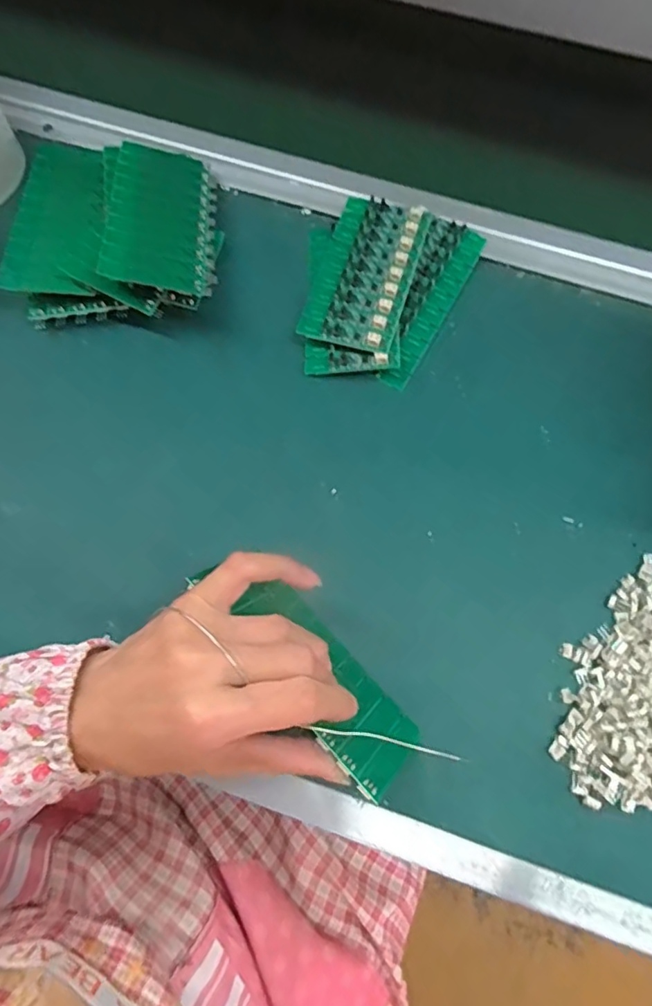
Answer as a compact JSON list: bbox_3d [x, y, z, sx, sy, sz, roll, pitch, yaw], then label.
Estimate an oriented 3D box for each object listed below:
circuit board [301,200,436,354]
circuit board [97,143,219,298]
[{"bbox_3d":[0.028,-0.159,0.378,0.062,0.009,0.122,16,71,8],"label":"circuit board"},{"bbox_3d":[-0.110,-0.196,0.377,0.068,0.020,0.142,6,58,-19],"label":"circuit board"}]

